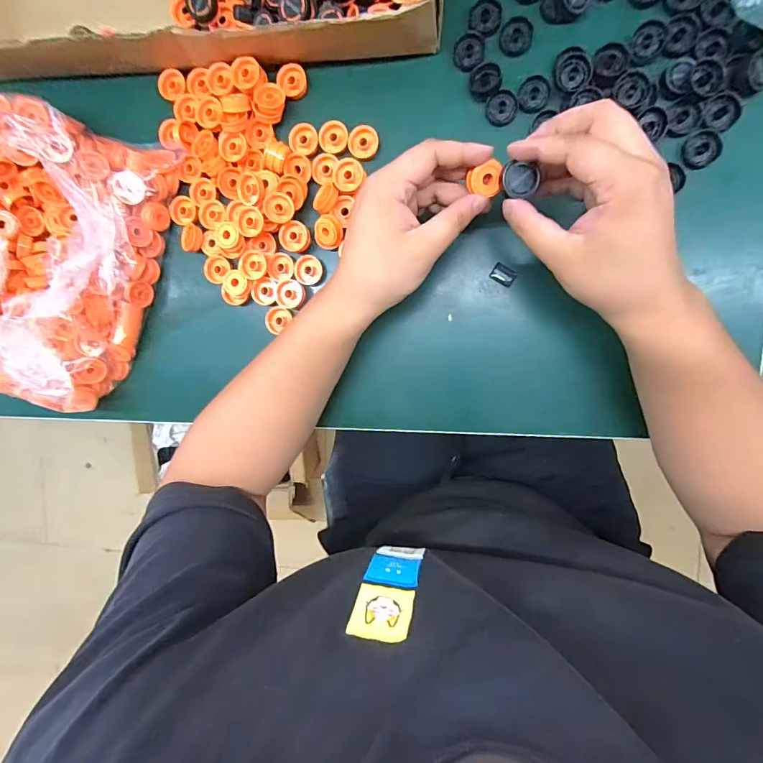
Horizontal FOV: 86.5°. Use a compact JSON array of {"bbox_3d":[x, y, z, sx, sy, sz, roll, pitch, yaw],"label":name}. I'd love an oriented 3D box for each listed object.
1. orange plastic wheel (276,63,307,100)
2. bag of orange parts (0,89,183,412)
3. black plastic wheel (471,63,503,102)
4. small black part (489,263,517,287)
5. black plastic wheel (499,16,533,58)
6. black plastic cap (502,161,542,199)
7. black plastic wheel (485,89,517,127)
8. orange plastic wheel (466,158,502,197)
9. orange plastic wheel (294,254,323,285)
[{"bbox_3d":[-0.077,-0.262,0.354,0.024,0.009,0.027,-37,89,10],"label":"orange plastic wheel"},{"bbox_3d":[-0.335,-0.110,0.361,0.224,0.090,0.268,19,98,8],"label":"bag of orange parts"},{"bbox_3d":[0.084,-0.242,0.328,0.024,0.010,0.024,1,96,10],"label":"black plastic wheel"},{"bbox_3d":[0.105,-0.092,0.348,0.020,0.004,0.014,32,100,6],"label":"small black part"},{"bbox_3d":[0.107,-0.275,0.322,0.025,0.006,0.022,-1,95,10],"label":"black plastic wheel"},{"bbox_3d":[0.092,-0.132,0.267,0.023,0.005,0.021,1,95,8],"label":"black plastic cap"},{"bbox_3d":[0.098,-0.224,0.332,0.024,0.009,0.024,1,95,8],"label":"black plastic wheel"},{"bbox_3d":[0.072,-0.140,0.282,0.022,0.009,0.021,-7,117,-2],"label":"orange plastic wheel"},{"bbox_3d":[-0.067,-0.103,0.374,0.024,0.008,0.026,1,96,10],"label":"orange plastic wheel"}]

